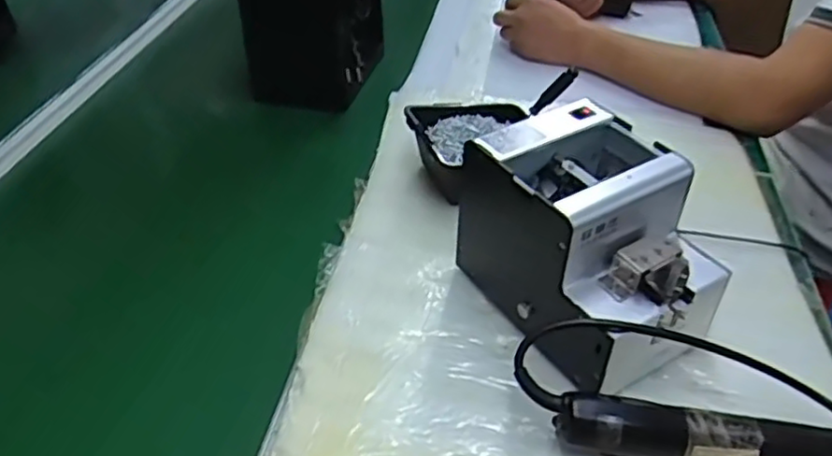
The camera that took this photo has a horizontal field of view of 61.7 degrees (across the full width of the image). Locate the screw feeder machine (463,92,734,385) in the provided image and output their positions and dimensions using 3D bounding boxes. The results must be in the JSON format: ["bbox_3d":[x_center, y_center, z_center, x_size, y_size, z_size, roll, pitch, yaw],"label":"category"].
[{"bbox_3d":[0.134,0.010,0.555,0.142,0.146,0.189,-18,43,-20],"label":"screw feeder machine"}]

